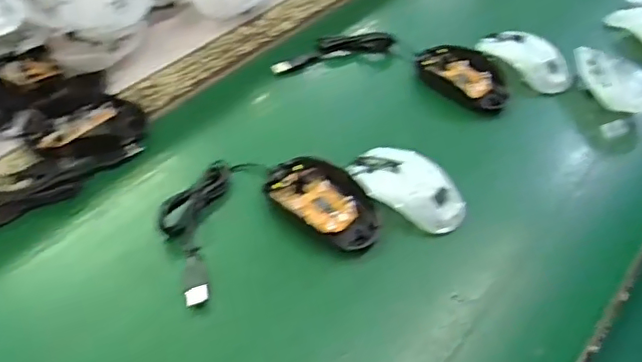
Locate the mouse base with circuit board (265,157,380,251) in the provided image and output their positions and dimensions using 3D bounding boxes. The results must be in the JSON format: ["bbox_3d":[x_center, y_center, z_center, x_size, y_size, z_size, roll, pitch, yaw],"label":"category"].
[{"bbox_3d":[0.004,0.015,0.474,0.101,0.021,0.051,32,54,21],"label":"mouse base with circuit board"}]

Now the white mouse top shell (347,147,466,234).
[{"bbox_3d":[0.072,0.002,0.481,0.104,0.020,0.056,30,53,19],"label":"white mouse top shell"}]

